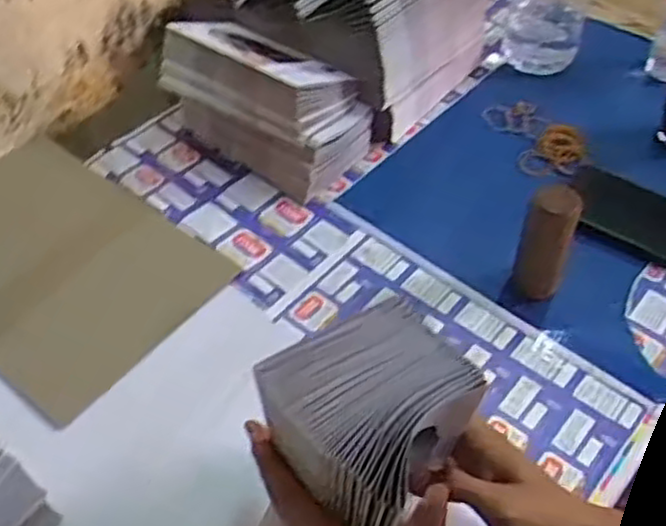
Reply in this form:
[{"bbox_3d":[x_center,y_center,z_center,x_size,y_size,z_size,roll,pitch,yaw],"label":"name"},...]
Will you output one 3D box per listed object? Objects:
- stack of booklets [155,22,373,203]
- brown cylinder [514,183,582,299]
[{"bbox_3d":[-0.066,-0.167,0.758,0.194,0.114,0.110,30,57,24],"label":"stack of booklets"},{"bbox_3d":[0.177,-0.015,0.627,0.039,0.096,0.041,14,52,12],"label":"brown cylinder"}]

